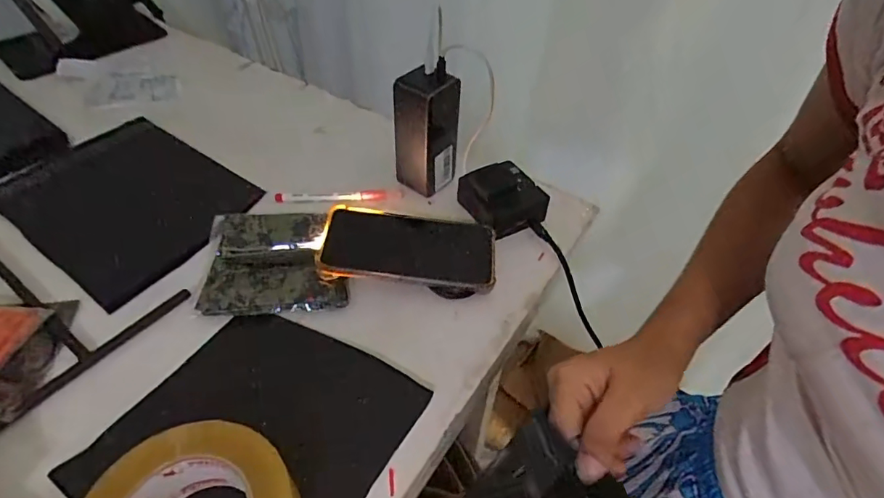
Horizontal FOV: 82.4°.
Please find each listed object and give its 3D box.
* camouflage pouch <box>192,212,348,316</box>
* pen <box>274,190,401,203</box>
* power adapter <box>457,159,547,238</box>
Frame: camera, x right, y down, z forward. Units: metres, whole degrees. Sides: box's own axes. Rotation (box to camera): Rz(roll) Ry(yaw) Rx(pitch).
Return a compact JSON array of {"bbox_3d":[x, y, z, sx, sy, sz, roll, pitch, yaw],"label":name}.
[{"bbox_3d":[-0.165,0.009,0.491,0.135,0.018,0.126,-5,47,-7],"label":"camouflage pouch"},{"bbox_3d":[-0.115,-0.059,0.560,0.138,0.012,0.015,1,47,-2],"label":"pen"},{"bbox_3d":[0.065,-0.056,0.541,0.076,0.043,0.069,-20,51,-20],"label":"power adapter"}]

